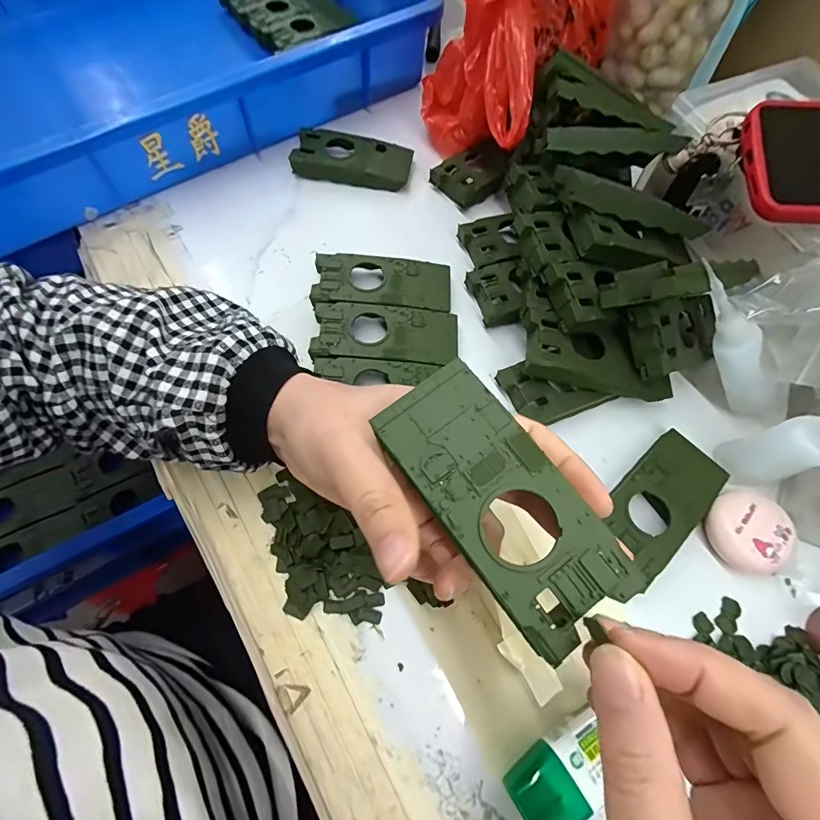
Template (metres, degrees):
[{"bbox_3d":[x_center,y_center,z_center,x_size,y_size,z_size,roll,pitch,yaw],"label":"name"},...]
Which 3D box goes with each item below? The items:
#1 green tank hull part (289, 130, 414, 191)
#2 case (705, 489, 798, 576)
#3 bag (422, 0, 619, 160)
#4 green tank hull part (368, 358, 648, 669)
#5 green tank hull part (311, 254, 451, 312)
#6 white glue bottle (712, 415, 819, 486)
[{"bbox_3d":[-0.052,-0.226,0.396,0.104,0.021,0.043,6,66,1],"label":"green tank hull part"},{"bbox_3d":[0.209,0.075,0.271,0.044,0.021,0.047,0,66,-1],"label":"case"},{"bbox_3d":[0.078,-0.308,0.343,0.123,0.148,0.165,-31,71,-15],"label":"bag"},{"bbox_3d":[0.033,0.032,0.158,0.044,0.007,0.102,-34,75,-15],"label":"green tank hull part"},{"bbox_3d":[-0.021,-0.098,0.336,0.102,0.014,0.045,1,66,-1],"label":"green tank hull part"},{"bbox_3d":[0.222,0.014,0.239,0.026,0.090,0.031,-14,67,-8],"label":"white glue bottle"}]

